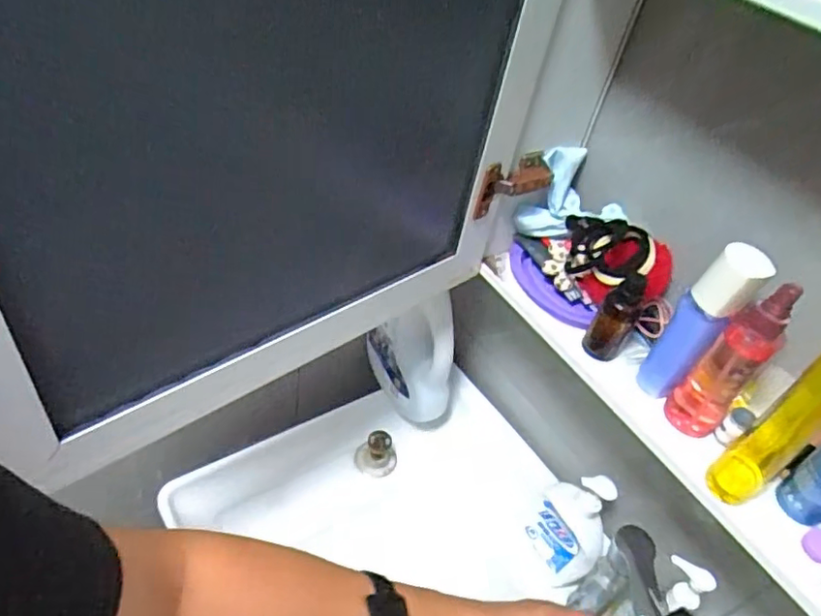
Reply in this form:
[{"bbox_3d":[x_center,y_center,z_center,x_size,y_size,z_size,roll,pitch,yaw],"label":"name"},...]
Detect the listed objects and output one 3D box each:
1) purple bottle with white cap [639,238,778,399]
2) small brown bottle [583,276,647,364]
[{"bbox_3d":[0.247,0.016,0.513,0.032,0.160,0.042,-25,55,-31],"label":"purple bottle with white cap"},{"bbox_3d":[0.199,0.009,0.577,0.036,0.084,0.039,6,44,-6],"label":"small brown bottle"}]

